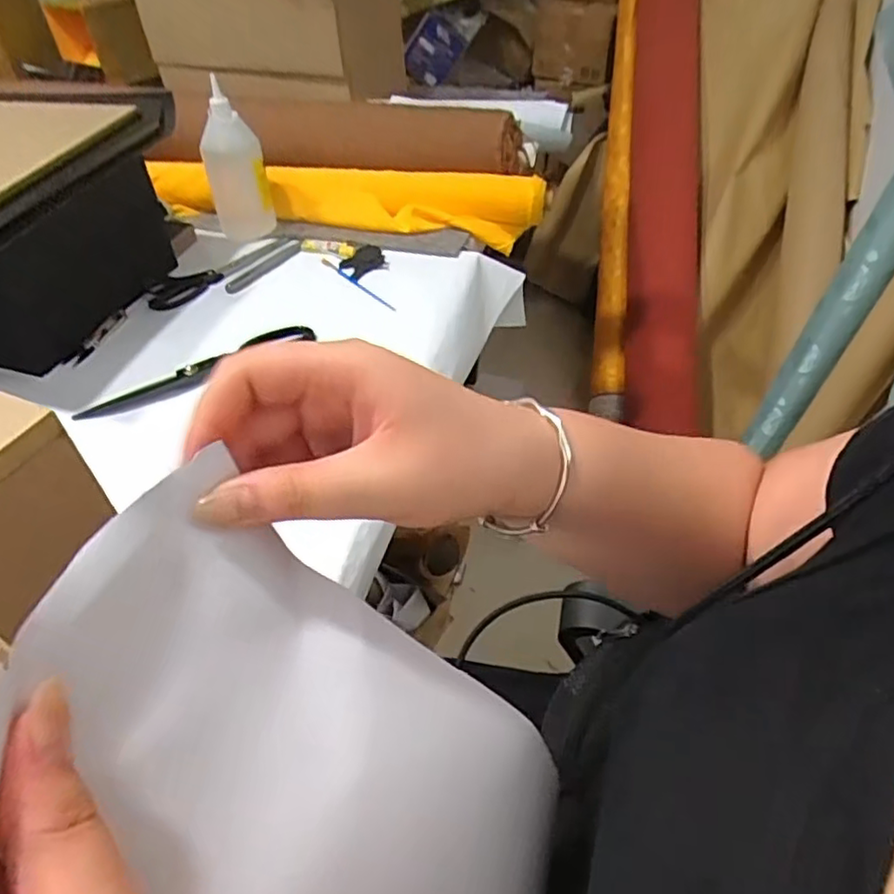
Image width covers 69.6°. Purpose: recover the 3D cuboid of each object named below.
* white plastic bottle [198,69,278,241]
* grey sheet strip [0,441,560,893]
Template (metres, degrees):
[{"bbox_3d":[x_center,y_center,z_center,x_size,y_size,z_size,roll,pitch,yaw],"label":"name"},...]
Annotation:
[{"bbox_3d":[-0.294,-0.392,0.888,0.077,0.189,0.059,-22,48,-19],"label":"white plastic bottle"},{"bbox_3d":[-0.033,0.122,0.224,0.024,0.238,0.134,-25,28,39],"label":"grey sheet strip"}]

